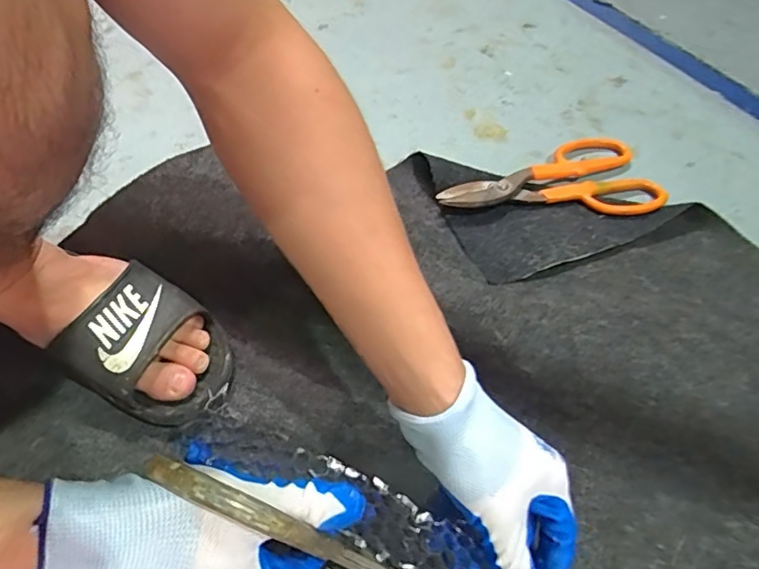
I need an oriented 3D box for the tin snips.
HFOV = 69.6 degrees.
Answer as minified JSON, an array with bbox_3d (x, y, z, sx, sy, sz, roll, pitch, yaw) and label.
[{"bbox_3d":[0.194,-0.130,0.635,0.245,0.017,0.122,2,54,0],"label":"tin snips"}]

